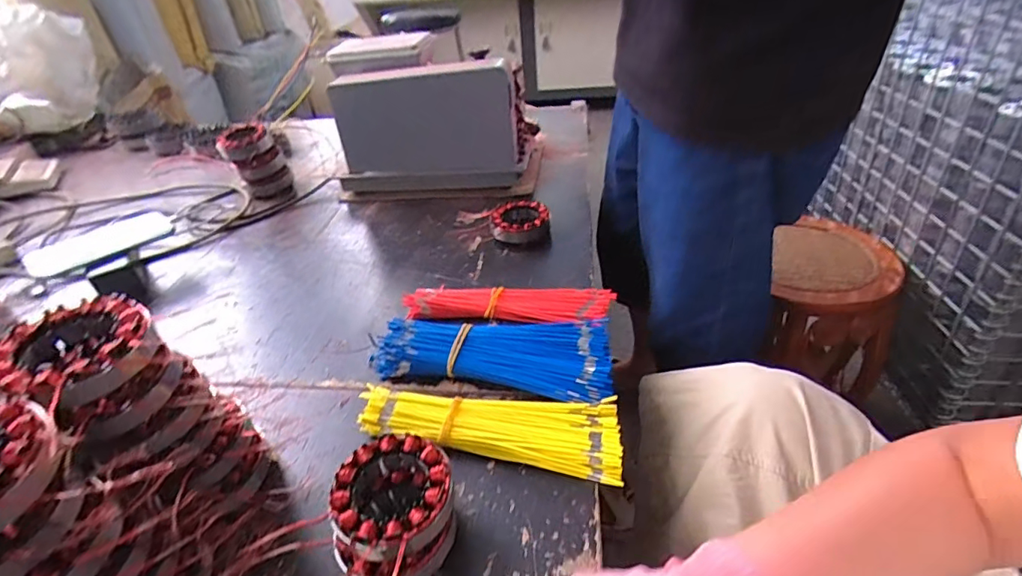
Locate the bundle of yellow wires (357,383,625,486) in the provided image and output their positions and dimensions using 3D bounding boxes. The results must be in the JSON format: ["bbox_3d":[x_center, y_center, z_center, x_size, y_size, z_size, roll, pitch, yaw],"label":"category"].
[{"bbox_3d":[-0.020,0.122,0.475,0.243,0.023,0.073,6,37,15],"label":"bundle of yellow wires"}]

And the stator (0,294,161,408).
[{"bbox_3d":[-0.280,0.043,0.337,0.092,0.031,0.083,19,42,30],"label":"stator"}]

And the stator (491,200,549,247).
[{"bbox_3d":[0.014,-0.092,0.761,0.085,0.042,0.085,-1,36,6],"label":"stator"}]

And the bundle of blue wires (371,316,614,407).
[{"bbox_3d":[-0.020,0.066,0.543,0.243,0.038,0.094,5,37,14],"label":"bundle of blue wires"}]

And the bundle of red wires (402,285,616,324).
[{"bbox_3d":[-0.005,0.022,0.610,0.240,0.028,0.055,2,36,10],"label":"bundle of red wires"}]

